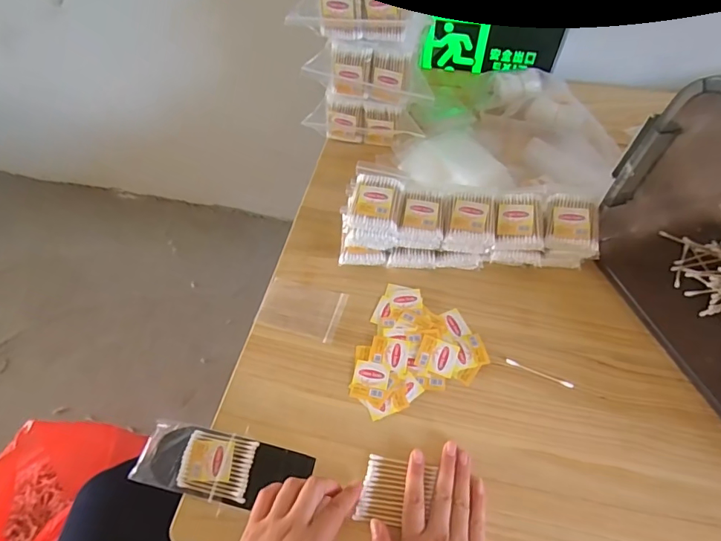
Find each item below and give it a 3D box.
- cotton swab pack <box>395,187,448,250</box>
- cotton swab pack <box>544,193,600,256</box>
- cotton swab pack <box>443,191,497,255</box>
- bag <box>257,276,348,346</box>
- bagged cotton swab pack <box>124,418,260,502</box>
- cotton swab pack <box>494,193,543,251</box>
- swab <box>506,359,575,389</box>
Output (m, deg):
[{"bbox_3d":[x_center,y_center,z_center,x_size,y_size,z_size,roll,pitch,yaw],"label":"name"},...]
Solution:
[{"bbox_3d":[0.076,-0.064,0.578,0.054,0.029,0.072,7,57,7],"label":"cotton swab pack"},{"bbox_3d":[0.249,-0.057,0.553,0.058,0.016,0.077,11,58,9],"label":"cotton swab pack"},{"bbox_3d":[0.133,-0.058,0.571,0.057,0.030,0.070,6,57,6],"label":"cotton swab pack"},{"bbox_3d":[-0.071,0.047,0.581,0.098,0.004,0.070,15,56,8],"label":"bag"},{"bbox_3d":[-0.169,0.196,0.486,0.117,0.011,0.065,9,60,9],"label":"bagged cotton swab pack"},{"bbox_3d":[0.188,-0.059,0.557,0.053,0.019,0.073,7,57,7],"label":"cotton swab pack"},{"bbox_3d":[0.197,0.113,0.517,0.072,0.004,0.007,23,63,17],"label":"swab"}]

